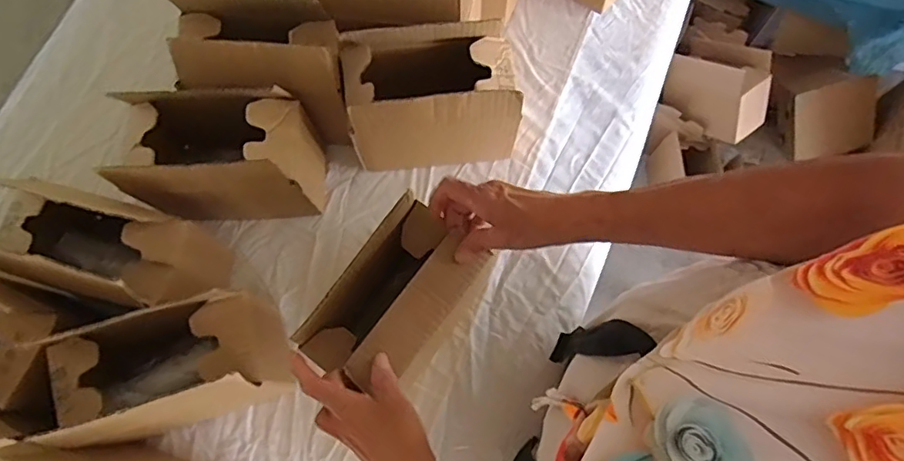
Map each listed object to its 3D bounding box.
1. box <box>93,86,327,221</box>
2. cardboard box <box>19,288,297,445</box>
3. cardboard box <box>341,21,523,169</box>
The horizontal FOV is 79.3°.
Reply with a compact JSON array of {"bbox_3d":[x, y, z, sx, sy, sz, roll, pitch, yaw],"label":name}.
[{"bbox_3d":[-0.241,-0.074,0.588,0.178,0.154,0.099,-4,73,-1],"label":"box"},{"bbox_3d":[-0.262,0.132,0.528,0.199,0.155,0.105,-12,73,-3],"label":"cardboard box"},{"bbox_3d":[-0.021,-0.134,0.603,0.169,0.162,0.097,-9,72,-1],"label":"cardboard box"}]

